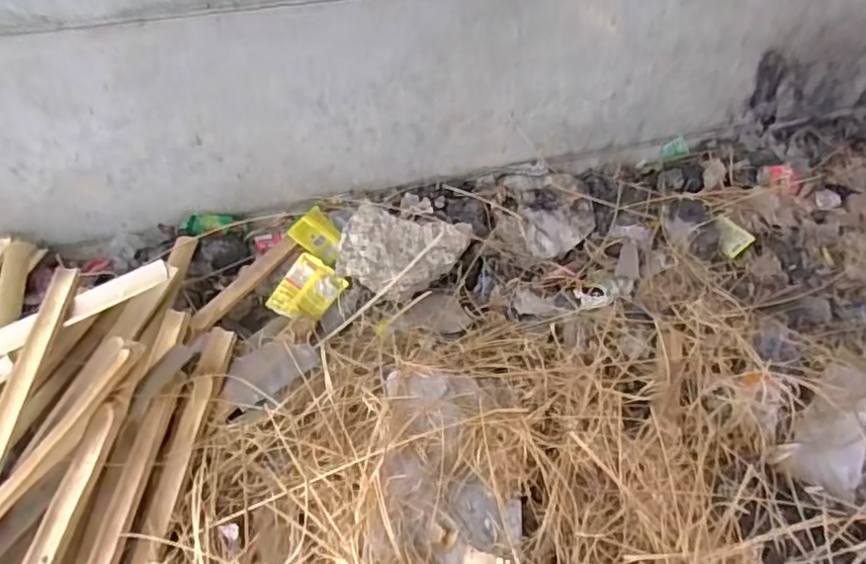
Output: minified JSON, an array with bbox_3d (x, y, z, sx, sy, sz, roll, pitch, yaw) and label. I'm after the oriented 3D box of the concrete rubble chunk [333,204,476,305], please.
[{"bbox_3d":[-0.052,-0.046,1.148,0.218,0.094,0.154,7,50,4],"label":"concrete rubble chunk"}]

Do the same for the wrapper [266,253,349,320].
[{"bbox_3d":[-0.224,0.016,1.139,0.099,0.014,0.119,32,67,-1],"label":"wrapper"}]

